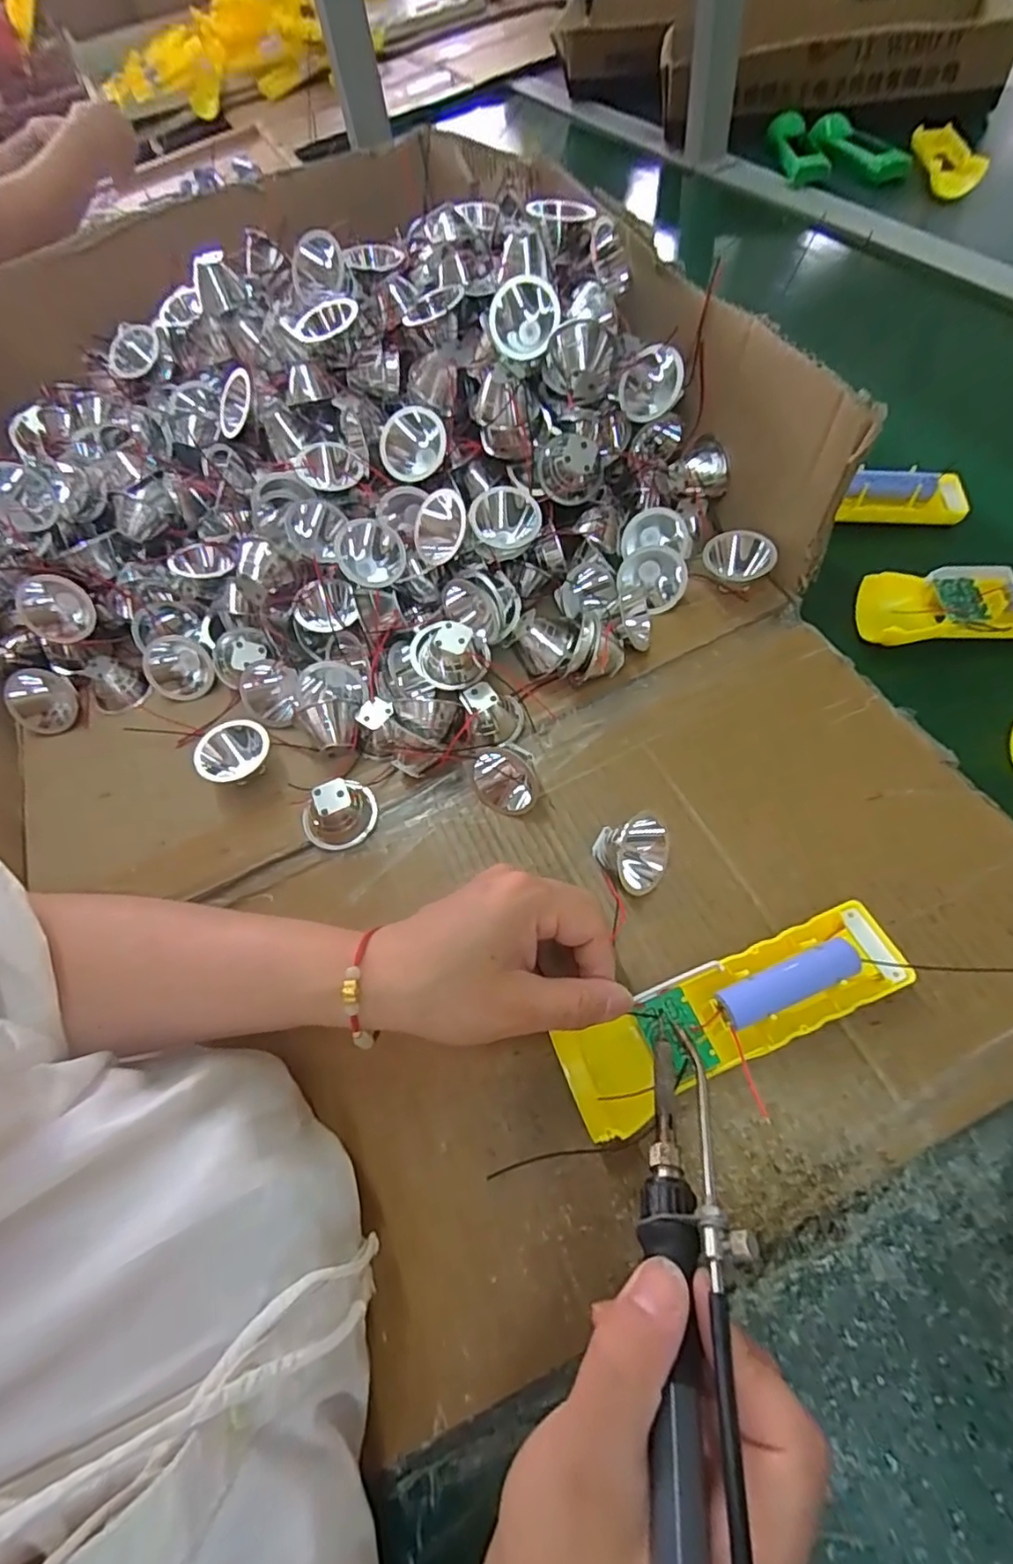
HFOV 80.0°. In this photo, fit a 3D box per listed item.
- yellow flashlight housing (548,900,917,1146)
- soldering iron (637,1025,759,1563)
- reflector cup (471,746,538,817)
[{"bbox_3d":[0.101,0.104,0.271,0.157,0.019,0.044,-24,63,-3],"label":"yellow flashlight housing"},{"bbox_3d":[0.054,0.177,0.169,0.028,0.028,0.216,6,43,5],"label":"soldering iron"},{"bbox_3d":[0.000,0.000,0.348,0.035,0.029,0.033,-1,61,2],"label":"reflector cup"}]

